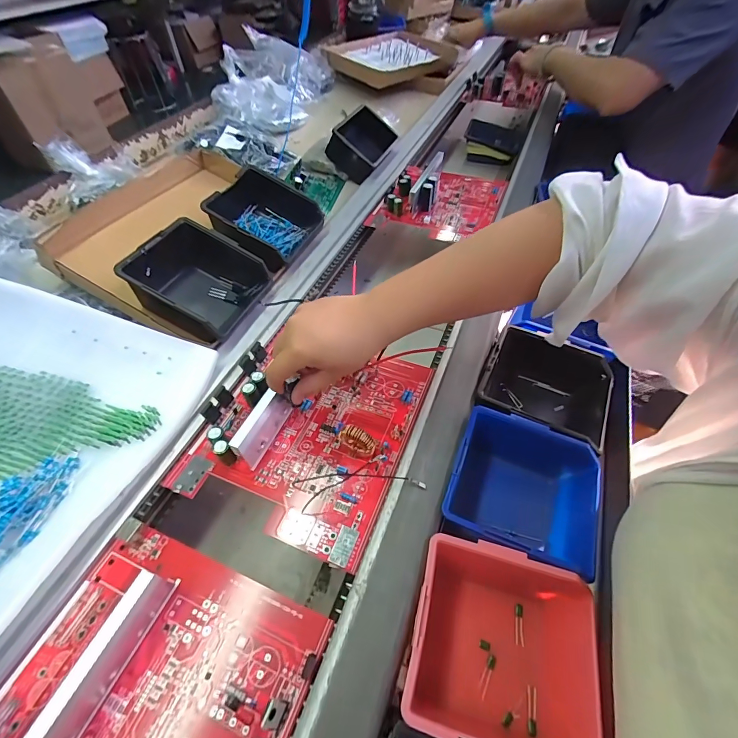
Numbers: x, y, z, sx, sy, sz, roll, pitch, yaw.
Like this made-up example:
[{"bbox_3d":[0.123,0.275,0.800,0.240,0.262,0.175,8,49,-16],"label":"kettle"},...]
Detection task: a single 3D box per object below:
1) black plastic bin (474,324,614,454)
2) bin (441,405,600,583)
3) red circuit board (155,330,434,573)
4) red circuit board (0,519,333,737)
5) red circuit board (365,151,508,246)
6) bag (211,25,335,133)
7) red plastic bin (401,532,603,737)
[{"bbox_3d":[0.192,0.031,0.421,0.127,0.077,0.124,20,57,17],"label":"black plastic bin"},{"bbox_3d":[0.143,0.118,0.356,0.132,0.071,0.121,18,56,16],"label":"bin"},{"bbox_3d":[-0.062,0.044,0.379,0.195,0.052,0.219,15,53,18],"label":"red circuit board"},{"bbox_3d":[-0.160,0.231,0.230,0.196,0.048,0.222,17,56,15],"label":"red circuit board"},{"bbox_3d":[0.122,-0.298,0.646,0.190,0.059,0.208,19,56,17],"label":"red circuit board"},{"bbox_3d":[-0.213,-0.647,0.843,0.196,0.112,0.329,5,54,7],"label":"bag"},{"bbox_3d":[0.104,0.209,0.284,0.135,0.079,0.119,11,55,11],"label":"red plastic bin"}]

